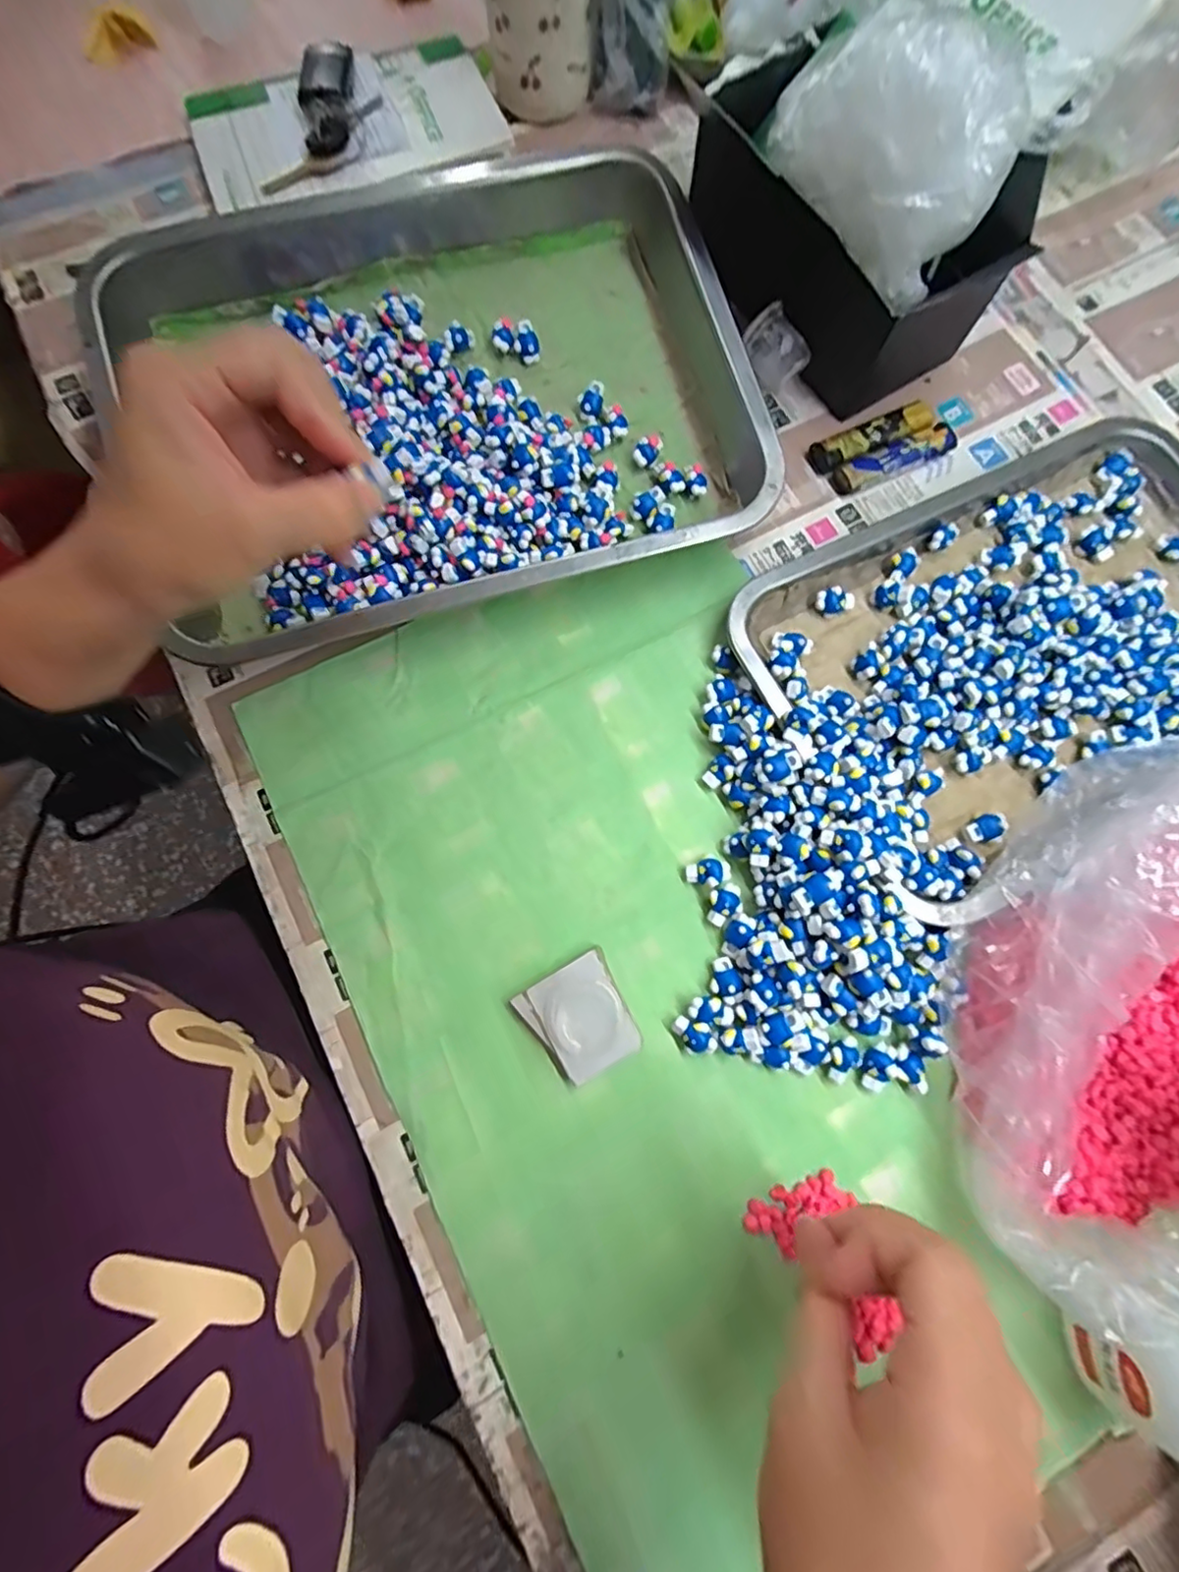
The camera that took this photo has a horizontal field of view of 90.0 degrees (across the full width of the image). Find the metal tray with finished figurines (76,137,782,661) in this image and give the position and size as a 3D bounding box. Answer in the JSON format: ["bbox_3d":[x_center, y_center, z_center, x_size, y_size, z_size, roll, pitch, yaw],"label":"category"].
[{"bbox_3d":[-0.100,-0.229,0.353,0.367,0.056,0.288,-17,76,-5],"label":"metal tray with finished figurines"}]

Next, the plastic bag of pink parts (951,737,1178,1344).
[{"bbox_3d":[0.259,0.100,0.252,0.162,0.088,0.251,37,78,9],"label":"plastic bag of pink parts"}]

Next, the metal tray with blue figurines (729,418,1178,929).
[{"bbox_3d":[0.252,-0.080,0.328,0.310,0.032,0.202,-25,77,-6],"label":"metal tray with blue figurines"}]

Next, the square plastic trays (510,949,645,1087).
[{"bbox_3d":[-0.004,0.112,0.283,0.046,0.012,0.049,-30,78,-7],"label":"square plastic trays"}]

